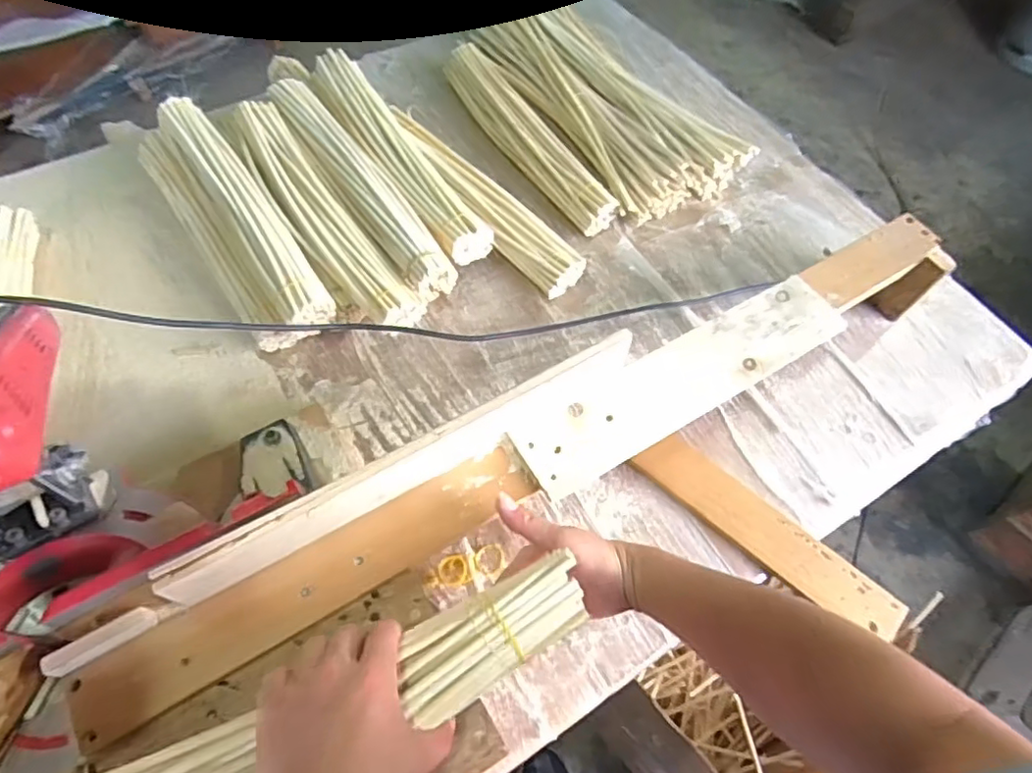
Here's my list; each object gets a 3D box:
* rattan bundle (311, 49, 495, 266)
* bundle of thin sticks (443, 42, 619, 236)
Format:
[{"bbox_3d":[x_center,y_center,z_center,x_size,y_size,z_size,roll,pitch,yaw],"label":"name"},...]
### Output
[{"bbox_3d":[-0.159,-0.305,0.805,0.073,0.047,0.378,-31,68,-19],"label":"rattan bundle"},{"bbox_3d":[0.008,-0.365,0.904,0.072,0.056,0.385,-29,67,-18],"label":"bundle of thin sticks"}]

